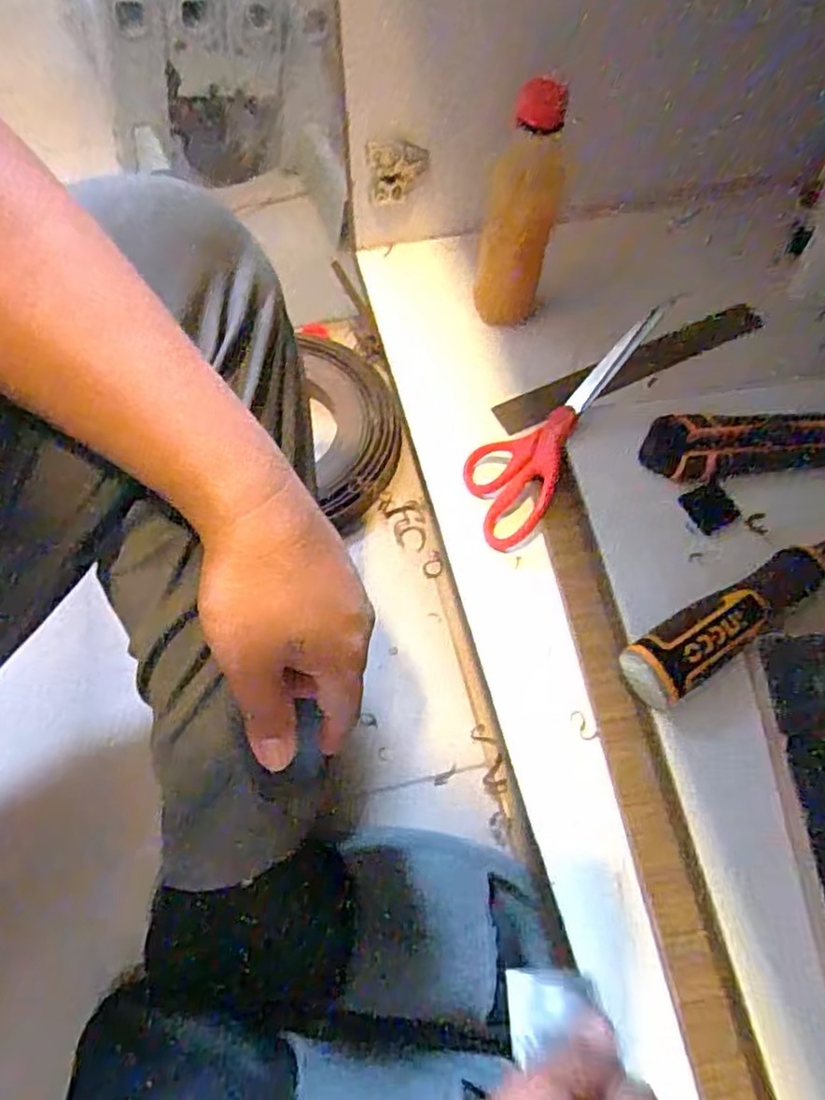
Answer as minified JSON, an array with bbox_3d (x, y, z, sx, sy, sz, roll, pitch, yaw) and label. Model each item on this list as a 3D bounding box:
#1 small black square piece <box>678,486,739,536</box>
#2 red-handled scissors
[{"bbox_3d":[0.190,-0.026,0.445,0.026,0.009,0.030,-28,67,-14],"label":"small black square piece"},{"bbox_3d":[0.096,-0.085,0.471,0.066,0.017,0.175,41,102,18],"label":"red-handled scissors"}]

